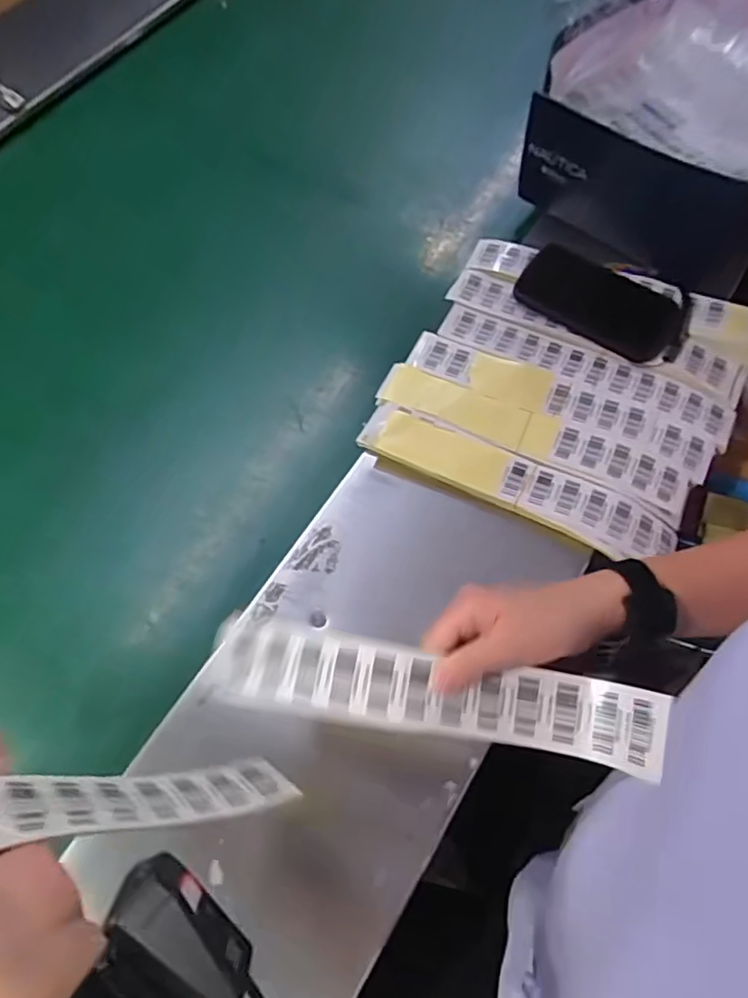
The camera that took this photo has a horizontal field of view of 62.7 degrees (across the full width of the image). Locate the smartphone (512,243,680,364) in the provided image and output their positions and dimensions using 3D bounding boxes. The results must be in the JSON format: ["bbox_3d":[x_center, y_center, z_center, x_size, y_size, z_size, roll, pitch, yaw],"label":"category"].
[{"bbox_3d":[0.248,-0.220,0.679,0.171,0.018,0.091,33,82,12],"label":"smartphone"}]

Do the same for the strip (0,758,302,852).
[{"bbox_3d":[-0.175,0.182,0.350,0.285,0.067,0.053,13,56,-38],"label":"strip"}]

